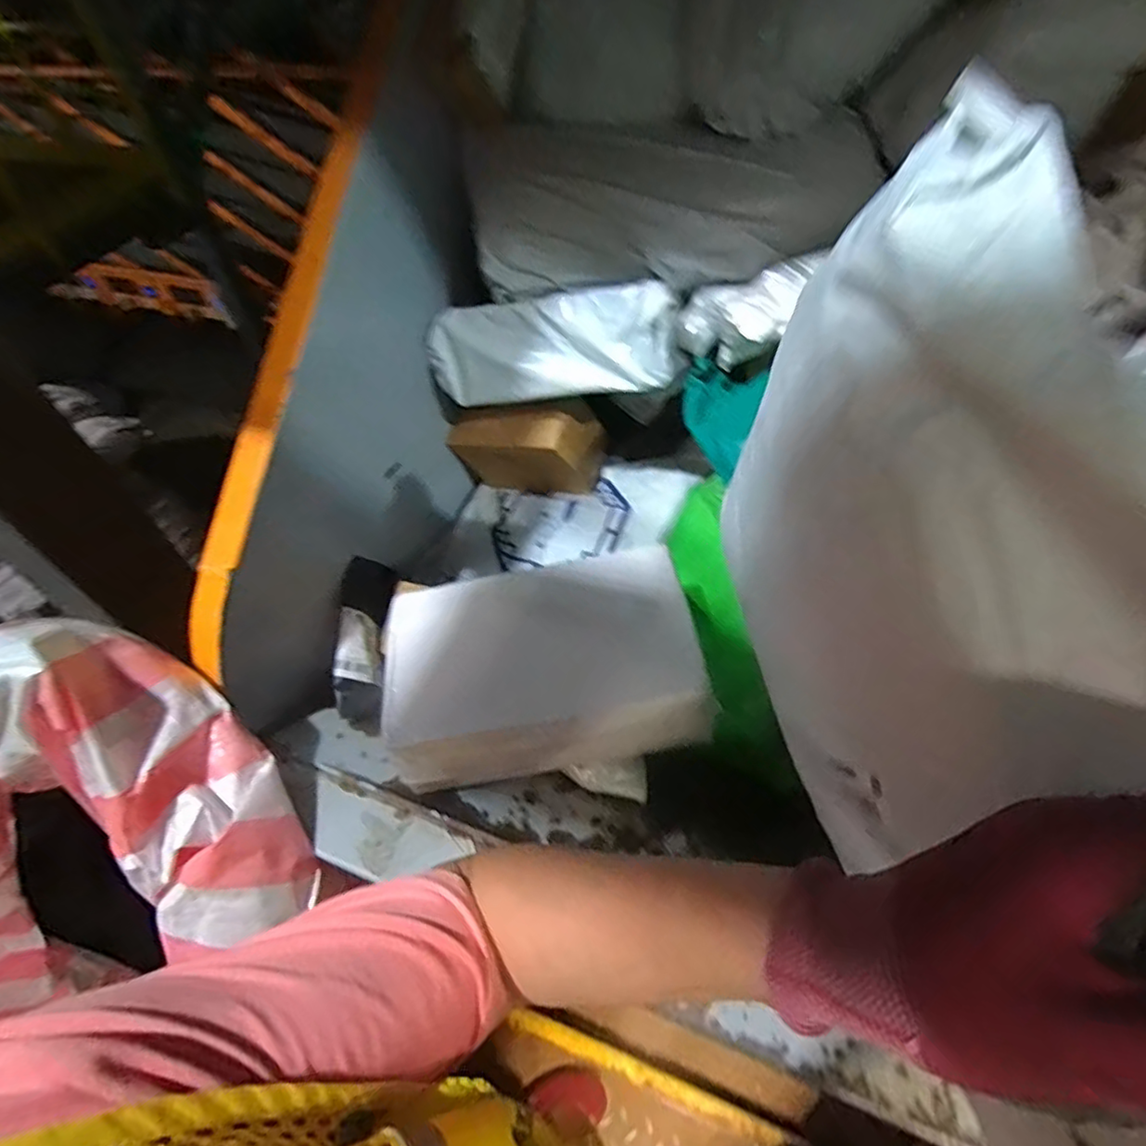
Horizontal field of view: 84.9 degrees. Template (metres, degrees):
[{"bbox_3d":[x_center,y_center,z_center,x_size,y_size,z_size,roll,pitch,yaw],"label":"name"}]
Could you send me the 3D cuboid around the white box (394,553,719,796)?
[{"bbox_3d":[-0.031,0.088,0.583,0.274,0.108,0.168,-7,51,-1],"label":"white box"}]

